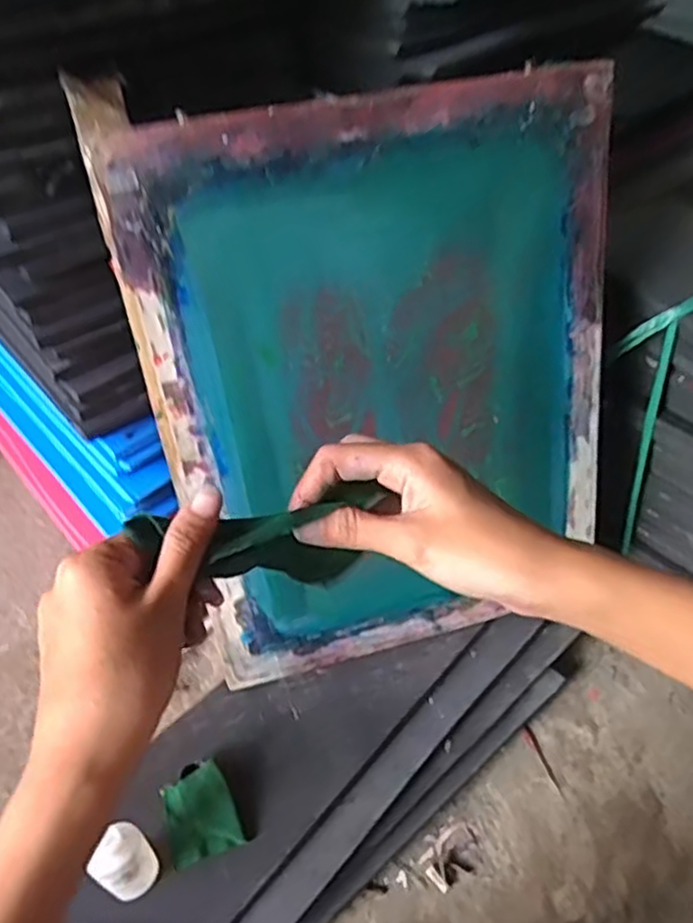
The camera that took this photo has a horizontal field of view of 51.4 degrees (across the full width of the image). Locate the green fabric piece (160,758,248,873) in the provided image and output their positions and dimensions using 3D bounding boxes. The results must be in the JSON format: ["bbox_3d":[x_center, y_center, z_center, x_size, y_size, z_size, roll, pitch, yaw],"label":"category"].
[{"bbox_3d":[-0.120,0.287,0.590,0.055,0.029,0.063,-15,50,-14],"label":"green fabric piece"}]

